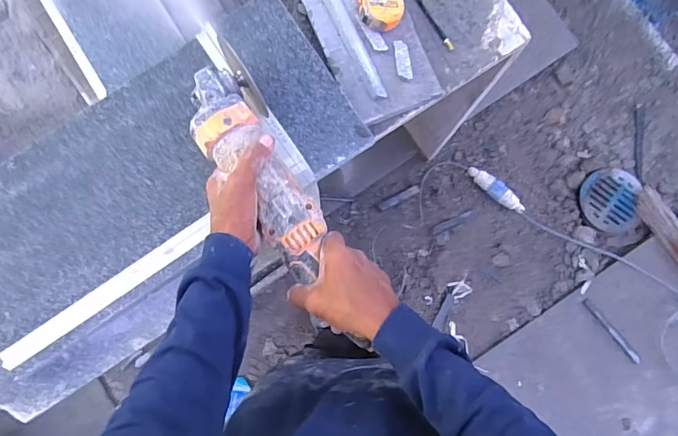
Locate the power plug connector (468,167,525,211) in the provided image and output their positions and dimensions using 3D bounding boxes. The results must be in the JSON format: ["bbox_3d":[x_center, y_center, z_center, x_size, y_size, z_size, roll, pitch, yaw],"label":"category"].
[{"bbox_3d":[0.474,-0.084,1.343,0.200,0.036,0.055,36,86,5],"label":"power plug connector"}]

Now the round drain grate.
[{"bbox_3d":[0.814,-0.053,1.334,0.163,0.016,0.183,7,85,2],"label":"round drain grate"}]

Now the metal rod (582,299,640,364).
[{"bbox_3d":[0.782,0.324,1.285,0.024,0.016,0.217,-37,85,-2],"label":"metal rod"}]

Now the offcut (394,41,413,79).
[{"bbox_3d":[0.087,-0.214,0.602,0.019,0.006,0.055,-8,84,1],"label":"offcut"}]

